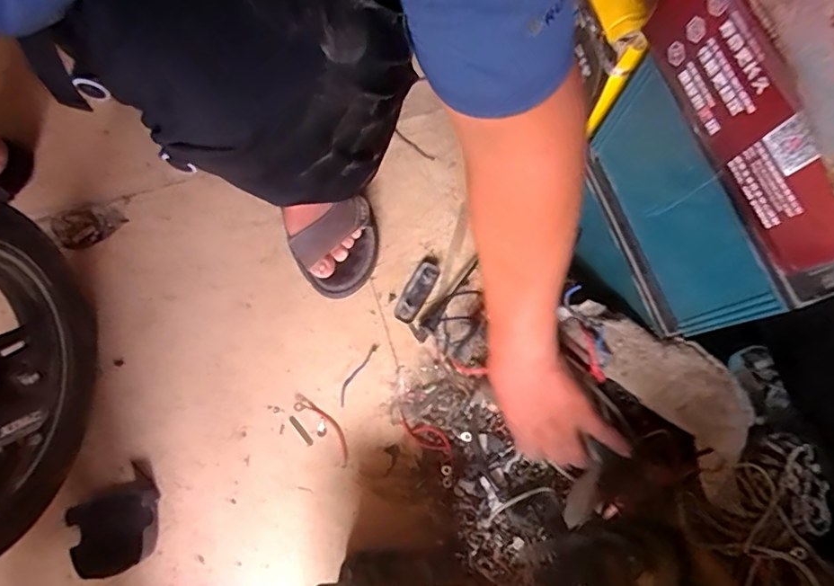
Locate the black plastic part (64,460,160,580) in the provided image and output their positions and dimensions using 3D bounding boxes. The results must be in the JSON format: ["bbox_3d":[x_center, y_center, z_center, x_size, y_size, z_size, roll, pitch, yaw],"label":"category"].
[{"bbox_3d":[-0.352,0.267,0.598,0.100,0.037,0.108,-25,78,-5],"label":"black plastic part"}]

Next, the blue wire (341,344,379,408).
[{"bbox_3d":[-0.078,0.103,0.653,0.014,0.004,0.088,29,79,7],"label":"blue wire"}]

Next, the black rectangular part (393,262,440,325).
[{"bbox_3d":[0.000,-0.001,0.670,0.031,0.014,0.084,27,79,7],"label":"black rectangular part"}]

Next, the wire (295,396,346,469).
[{"bbox_3d":[-0.116,0.167,0.639,0.027,0.004,0.106,-41,80,-8],"label":"wire"}]

